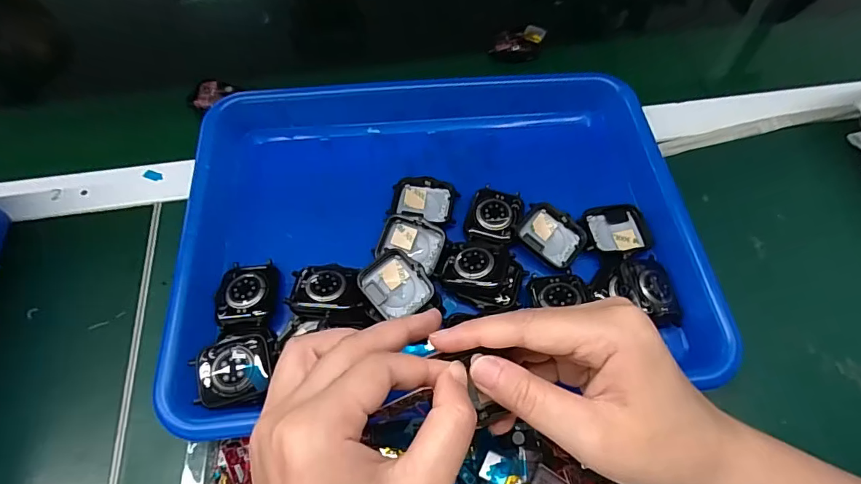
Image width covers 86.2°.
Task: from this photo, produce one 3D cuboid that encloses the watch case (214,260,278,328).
[{"bbox_3d":[-0.115,0.032,0.288,0.035,0.011,0.046,-5,60,-3],"label":"watch case"}]

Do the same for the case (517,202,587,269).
[{"bbox_3d":[0.082,-0.005,0.309,0.042,0.011,0.036,32,65,17],"label":"case"}]

